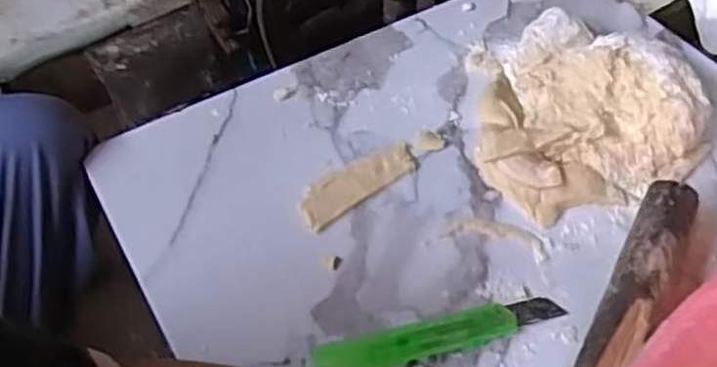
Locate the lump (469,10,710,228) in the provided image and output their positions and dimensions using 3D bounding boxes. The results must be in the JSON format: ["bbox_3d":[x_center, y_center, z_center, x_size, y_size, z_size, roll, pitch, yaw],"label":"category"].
[{"bbox_3d":[0.152,-0.063,0.577,0.157,0.053,0.177,-29,57,-21],"label":"lump"}]

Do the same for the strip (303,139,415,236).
[{"bbox_3d":[-0.001,-0.002,0.559,0.098,0.007,0.035,-34,59,-24],"label":"strip"}]

